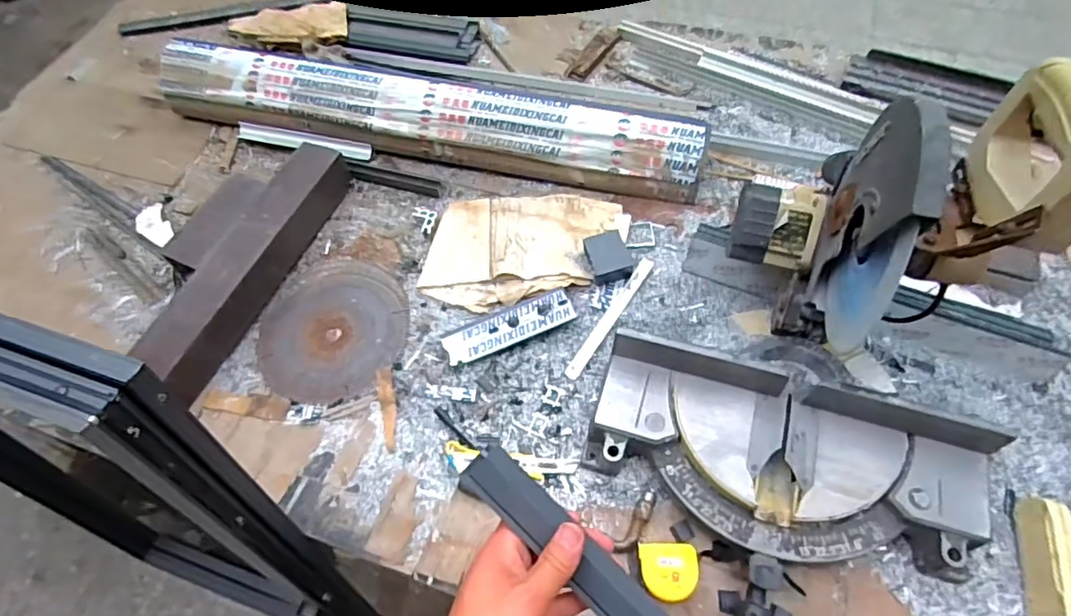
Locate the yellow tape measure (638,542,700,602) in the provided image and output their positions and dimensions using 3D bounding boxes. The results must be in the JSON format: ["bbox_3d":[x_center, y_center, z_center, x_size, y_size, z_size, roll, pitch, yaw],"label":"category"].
[{"bbox_3d":[0.162,0.321,0.722,0.068,0.034,0.062,1,59,5],"label":"yellow tape measure"}]

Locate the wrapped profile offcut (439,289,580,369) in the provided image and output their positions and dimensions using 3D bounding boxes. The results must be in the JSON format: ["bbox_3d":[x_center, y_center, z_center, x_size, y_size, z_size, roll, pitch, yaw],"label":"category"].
[{"bbox_3d":[-0.041,0.030,0.924,0.205,0.025,0.057,-18,60,-7],"label":"wrapped profile offcut"}]

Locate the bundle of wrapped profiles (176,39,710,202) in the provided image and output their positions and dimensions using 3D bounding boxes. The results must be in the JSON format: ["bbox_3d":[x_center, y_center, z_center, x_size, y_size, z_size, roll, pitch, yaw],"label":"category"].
[{"bbox_3d":[-0.215,-0.355,1.094,1.039,0.114,0.125,11,61,11],"label":"bundle of wrapped profiles"}]

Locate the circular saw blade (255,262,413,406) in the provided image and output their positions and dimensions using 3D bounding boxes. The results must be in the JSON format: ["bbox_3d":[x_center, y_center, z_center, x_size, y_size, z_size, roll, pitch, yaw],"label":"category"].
[{"bbox_3d":[-0.331,0.032,0.968,0.232,0.011,0.261,-1,56,2],"label":"circular saw blade"}]

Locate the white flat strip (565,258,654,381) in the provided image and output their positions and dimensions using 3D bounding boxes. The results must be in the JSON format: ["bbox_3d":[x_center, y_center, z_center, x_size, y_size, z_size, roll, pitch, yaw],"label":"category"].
[{"bbox_3d":[0.119,0.013,0.932,0.027,0.004,0.240,27,67,23],"label":"white flat strip"}]

